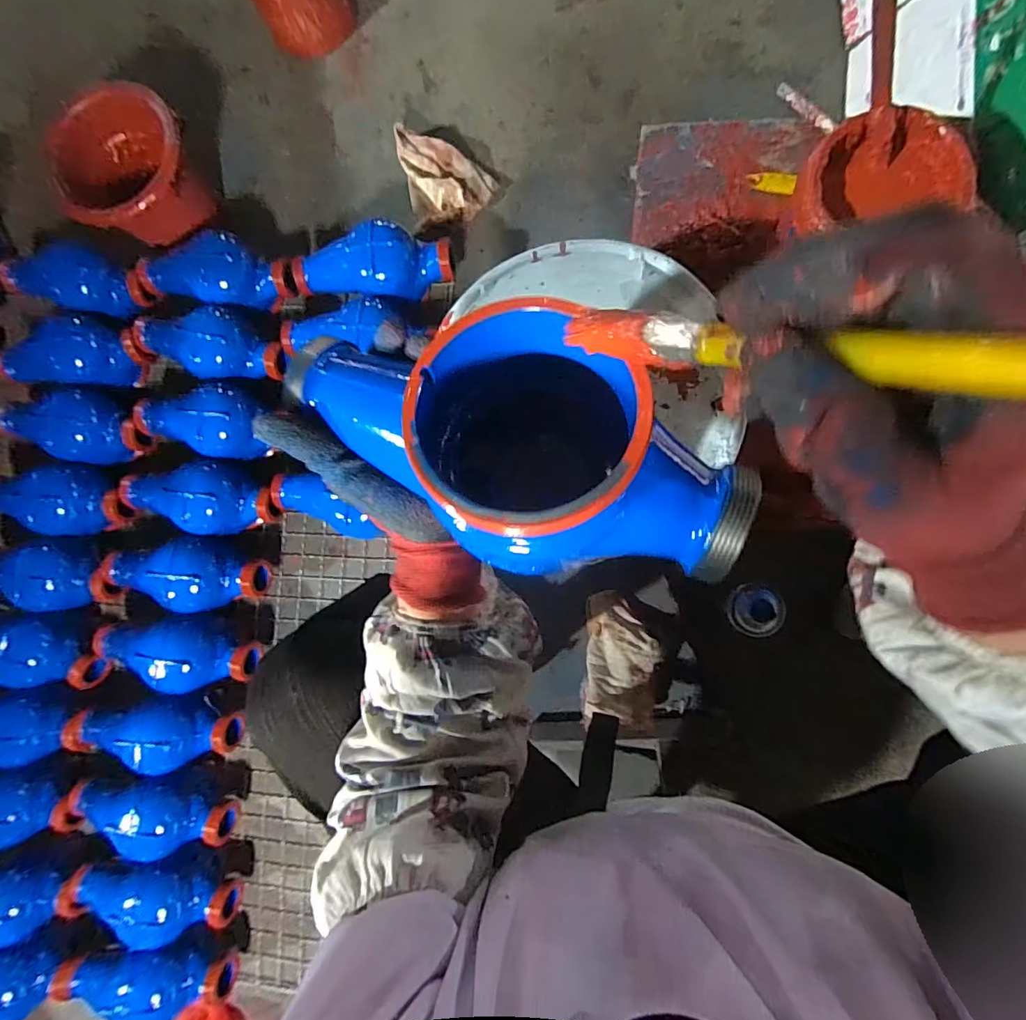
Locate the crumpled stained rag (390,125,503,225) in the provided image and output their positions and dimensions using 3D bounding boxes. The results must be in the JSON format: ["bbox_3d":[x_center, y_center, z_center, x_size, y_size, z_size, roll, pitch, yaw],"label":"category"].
[{"bbox_3d":[-0.102,-0.535,0.773,0.147,0.052,0.140,-12,86,6],"label":"crumpled stained rag"}]

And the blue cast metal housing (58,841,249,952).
[{"bbox_3d":[-0.535,0.553,0.692,0.265,0.102,0.100,-7,86,6],"label":"blue cast metal housing"}]

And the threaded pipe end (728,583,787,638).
[{"bbox_3d":[0.287,0.118,0.569,0.057,0.019,0.060,0,87,7],"label":"threaded pipe end"}]

